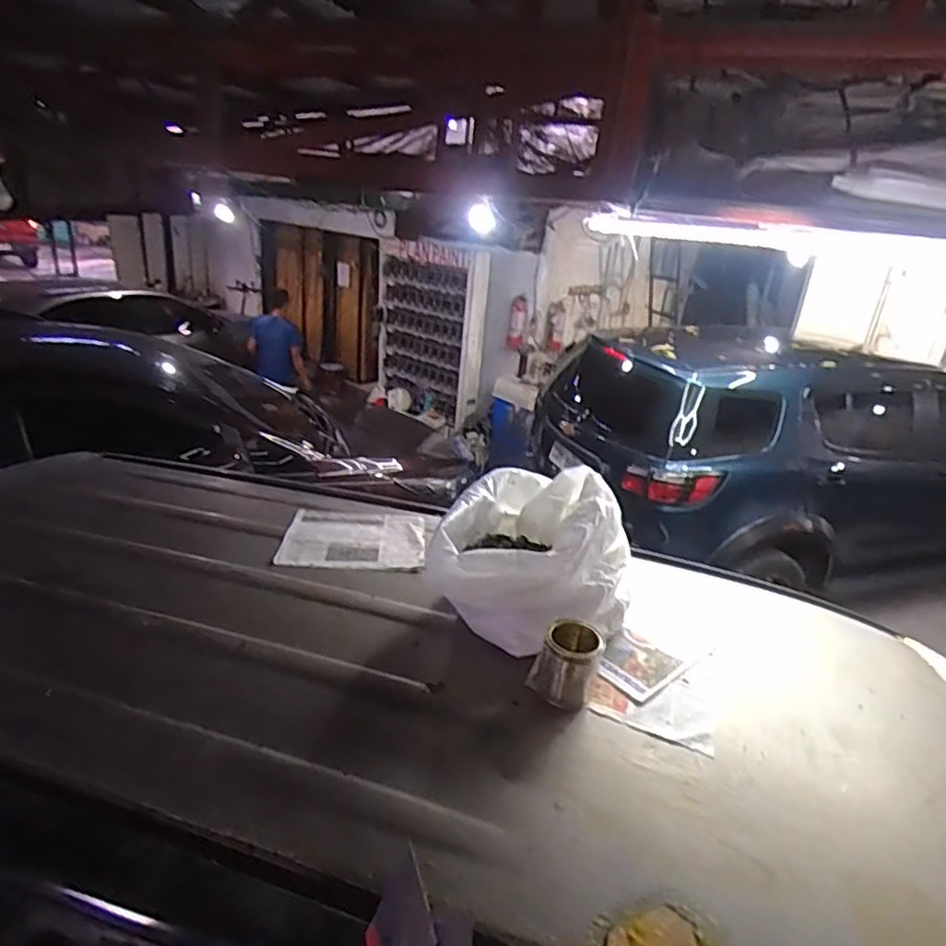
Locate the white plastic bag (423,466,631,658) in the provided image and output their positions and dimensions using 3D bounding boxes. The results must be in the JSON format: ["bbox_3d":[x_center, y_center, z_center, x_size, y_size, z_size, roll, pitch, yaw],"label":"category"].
[{"bbox_3d":[0.137,0.160,1.275,0.334,0.240,0.365,17,26,26],"label":"white plastic bag"}]

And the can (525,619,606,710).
[{"bbox_3d":[0.161,0.326,1.104,0.115,0.110,0.097,12,24,15],"label":"can"}]

